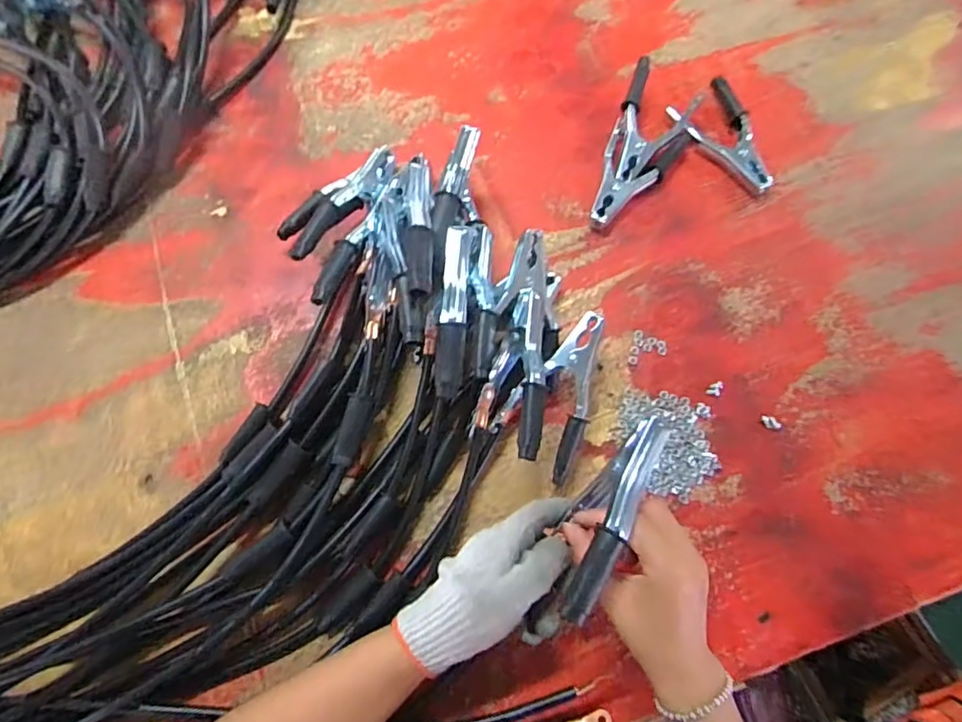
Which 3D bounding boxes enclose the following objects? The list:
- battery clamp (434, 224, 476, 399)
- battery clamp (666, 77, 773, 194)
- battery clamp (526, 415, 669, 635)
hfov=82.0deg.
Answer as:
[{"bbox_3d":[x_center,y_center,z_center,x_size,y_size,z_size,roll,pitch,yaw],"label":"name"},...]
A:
[{"bbox_3d":[-0.022,-0.038,0.466,0.022,0.053,0.148,5,71,0],"label":"battery clamp"},{"bbox_3d":[0.277,-0.245,0.610,0.072,0.028,0.137,-33,73,-13],"label":"battery clamp"},{"bbox_3d":[0.081,0.114,0.380,0.030,0.062,0.163,28,79,9],"label":"battery clamp"}]

